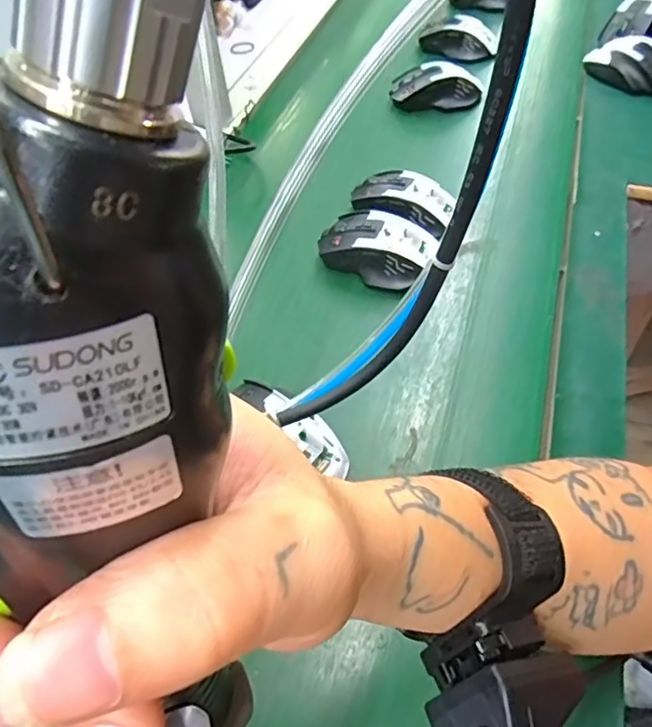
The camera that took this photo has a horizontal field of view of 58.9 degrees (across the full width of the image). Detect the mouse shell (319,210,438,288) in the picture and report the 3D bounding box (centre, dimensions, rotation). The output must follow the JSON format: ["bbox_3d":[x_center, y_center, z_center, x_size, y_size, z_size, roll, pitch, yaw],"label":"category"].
[{"bbox_3d":[0.048,-0.109,0.538,0.104,0.040,0.060,18,54,18],"label":"mouse shell"}]

